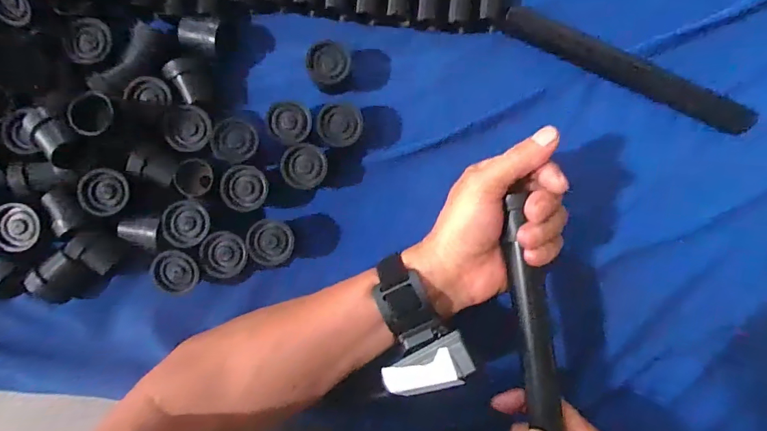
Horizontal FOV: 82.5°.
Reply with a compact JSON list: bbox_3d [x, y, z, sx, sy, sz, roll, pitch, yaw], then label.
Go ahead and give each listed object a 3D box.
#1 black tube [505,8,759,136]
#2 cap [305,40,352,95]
[{"bbox_3d":[0.211,-0.122,0.371,0.231,0.015,0.024,21,89,-3],"label":"black tube"},{"bbox_3d":[-0.043,-0.118,0.351,0.034,0.019,0.039,6,90,-3],"label":"cap"}]

